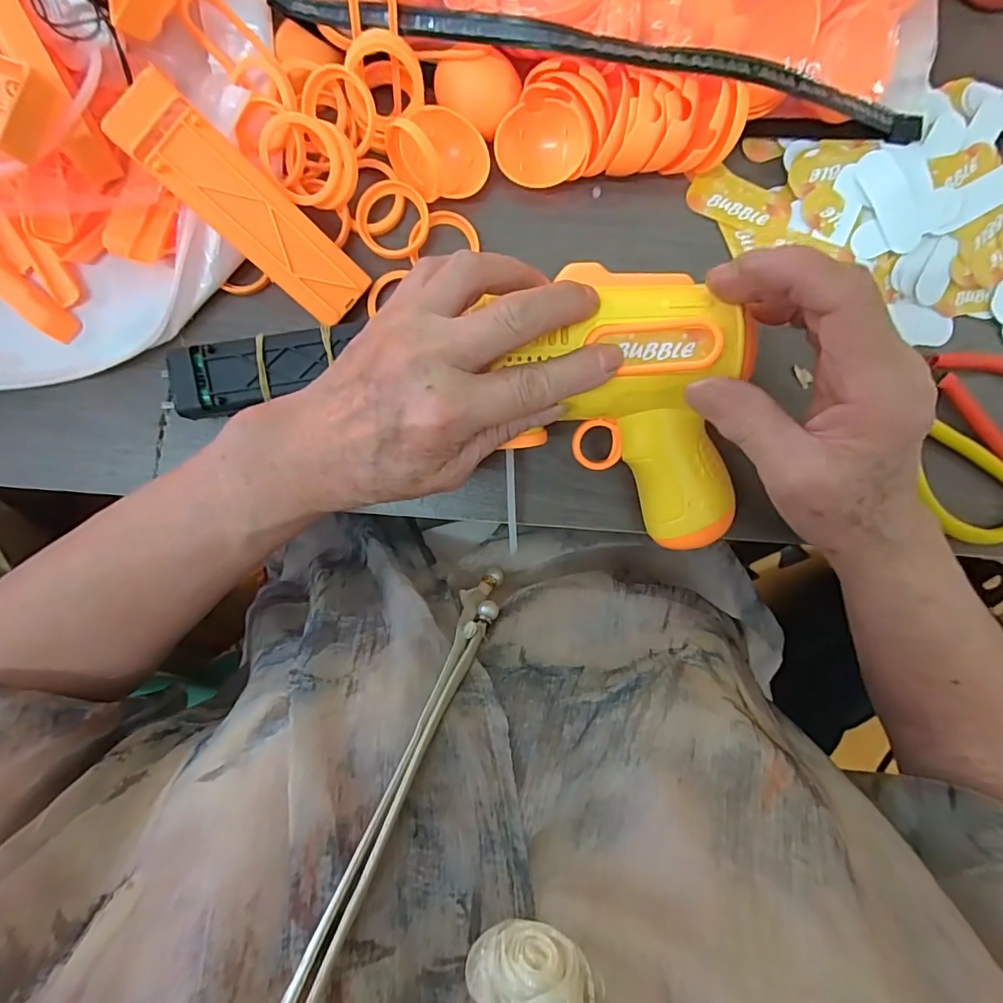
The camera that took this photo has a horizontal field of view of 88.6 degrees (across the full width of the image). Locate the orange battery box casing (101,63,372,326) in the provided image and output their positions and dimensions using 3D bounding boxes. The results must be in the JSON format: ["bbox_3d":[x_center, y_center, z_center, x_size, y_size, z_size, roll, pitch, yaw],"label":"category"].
[{"bbox_3d":[-0.111,-0.128,0.227,0.109,0.010,0.032,40,93,-27],"label":"orange battery box casing"}]

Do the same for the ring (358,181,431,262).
[{"bbox_3d":[-0.054,-0.140,0.255,0.034,0.007,0.035,0,95,-1],"label":"ring"}]

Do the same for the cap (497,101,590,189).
[{"bbox_3d":[0.020,-0.175,0.253,0.042,0.016,0.035,4,116,7],"label":"cap"}]

